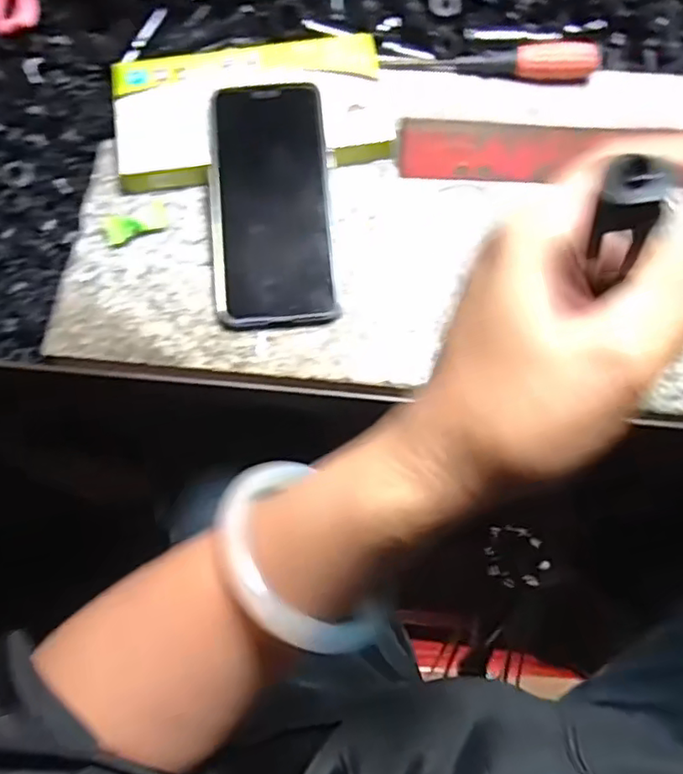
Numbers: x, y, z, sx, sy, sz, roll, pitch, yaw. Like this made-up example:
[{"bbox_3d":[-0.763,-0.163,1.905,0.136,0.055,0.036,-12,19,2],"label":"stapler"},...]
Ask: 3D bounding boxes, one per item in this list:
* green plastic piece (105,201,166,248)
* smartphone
[{"bbox_3d":[-0.131,-0.105,0.393,0.041,0.008,0.020,-29,72,-24],"label":"green plastic piece"},{"bbox_3d":[-0.043,-0.115,0.381,0.072,0.005,0.155,-5,79,-1],"label":"smartphone"}]

